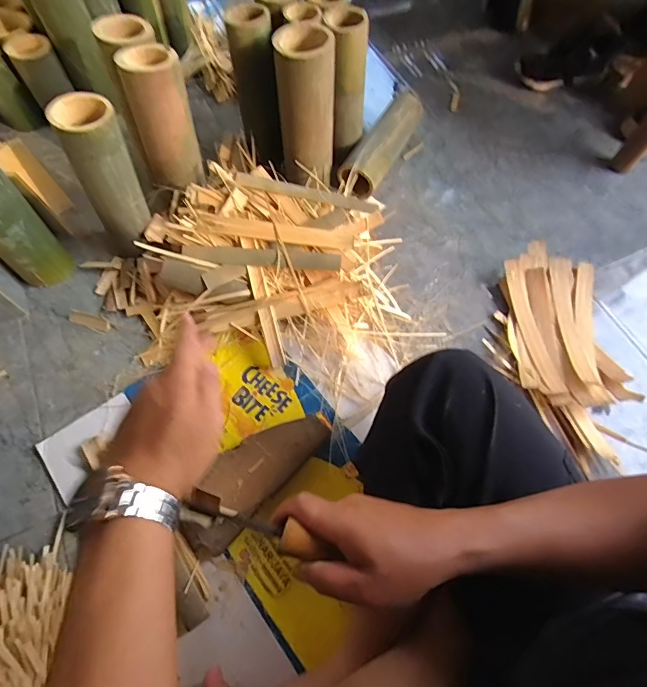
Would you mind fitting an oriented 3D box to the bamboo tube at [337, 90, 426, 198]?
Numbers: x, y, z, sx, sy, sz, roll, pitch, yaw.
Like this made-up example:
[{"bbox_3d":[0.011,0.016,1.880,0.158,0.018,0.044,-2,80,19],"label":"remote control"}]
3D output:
[{"bbox_3d":[0.134,-0.461,0.909,0.097,0.092,0.351,26,66,9],"label":"bamboo tube"}]

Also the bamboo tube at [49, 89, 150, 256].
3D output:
[{"bbox_3d":[-0.348,-0.271,0.661,0.092,0.225,0.083,-26,68,-15],"label":"bamboo tube"}]

